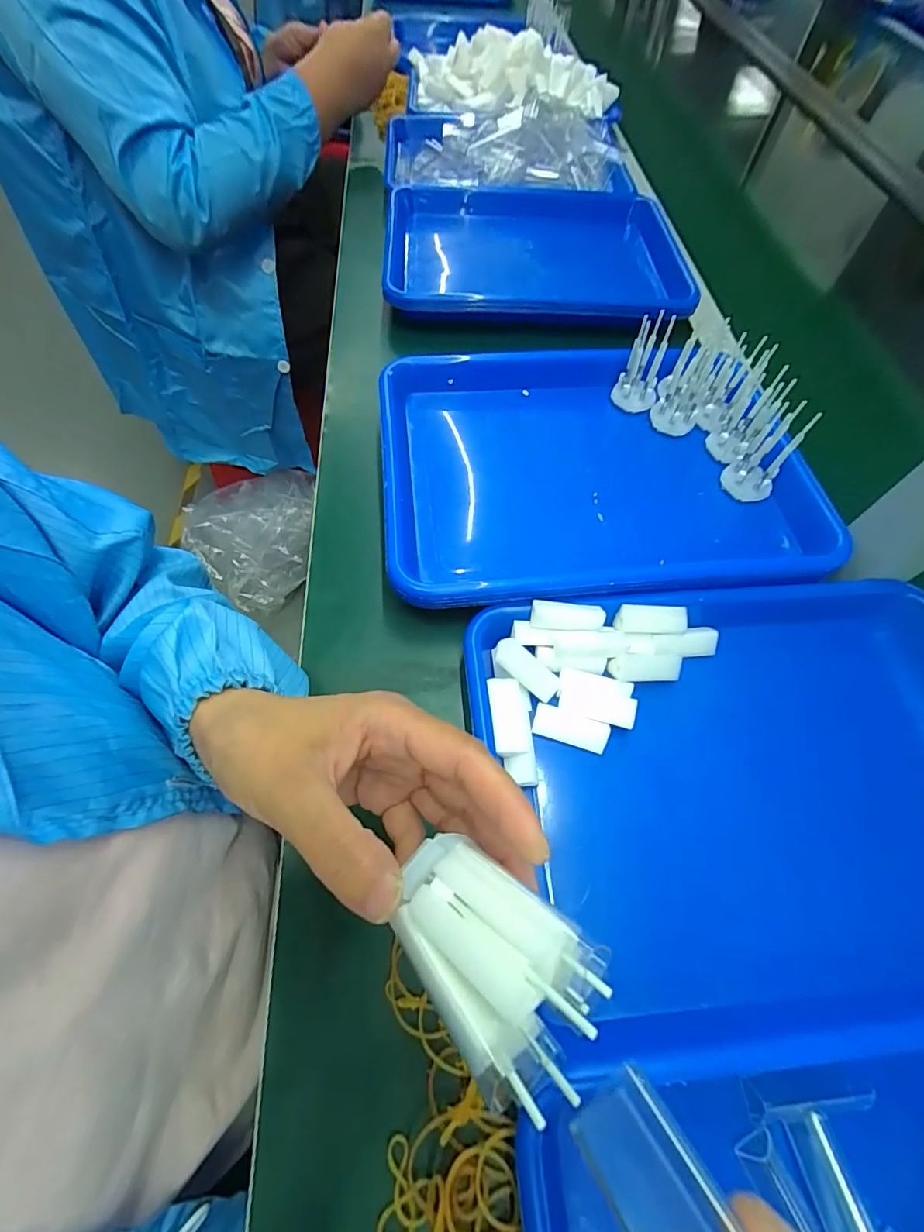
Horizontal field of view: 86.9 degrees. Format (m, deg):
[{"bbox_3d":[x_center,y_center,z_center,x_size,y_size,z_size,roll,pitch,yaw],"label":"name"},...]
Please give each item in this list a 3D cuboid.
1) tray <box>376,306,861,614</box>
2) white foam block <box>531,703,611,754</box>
[{"bbox_3d":[0.103,-0.124,0.386,0.320,0.057,0.245,-5,61,-6],"label":"tray"},{"bbox_3d":[0.069,0.072,0.310,0.046,0.010,0.019,18,61,7],"label":"white foam block"}]

